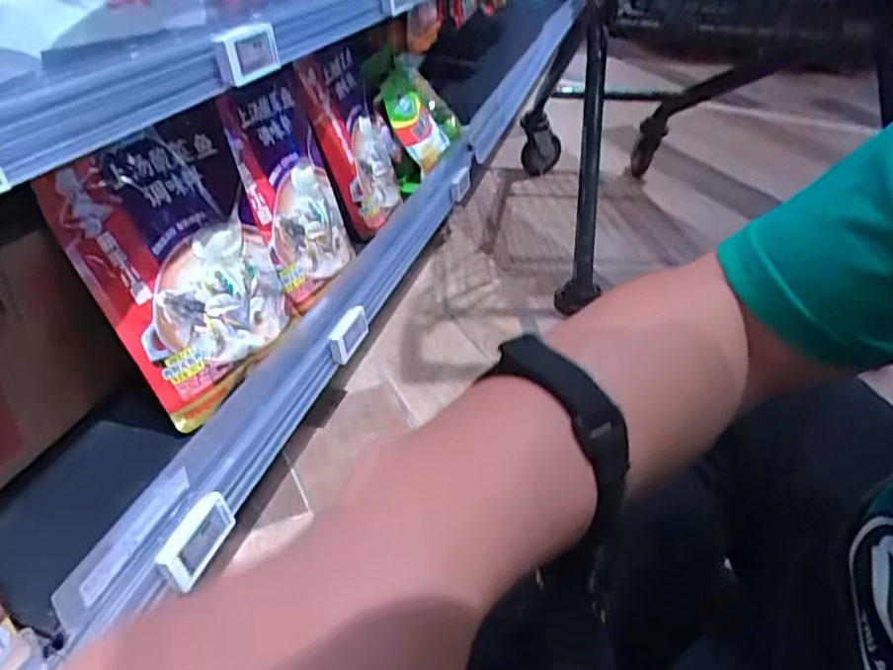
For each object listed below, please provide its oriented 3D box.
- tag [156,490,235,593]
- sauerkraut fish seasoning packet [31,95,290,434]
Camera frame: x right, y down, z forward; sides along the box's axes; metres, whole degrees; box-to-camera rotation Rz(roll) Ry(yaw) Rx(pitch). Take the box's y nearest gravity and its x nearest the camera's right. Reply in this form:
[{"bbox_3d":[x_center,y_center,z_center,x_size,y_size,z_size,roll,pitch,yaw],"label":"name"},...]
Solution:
[{"bbox_3d":[-0.193,0.155,0.502,0.013,0.040,0.070,-11,29,27],"label":"tag"},{"bbox_3d":[-0.220,-0.067,0.576,0.035,0.223,0.178,-12,24,36],"label":"sauerkraut fish seasoning packet"}]

